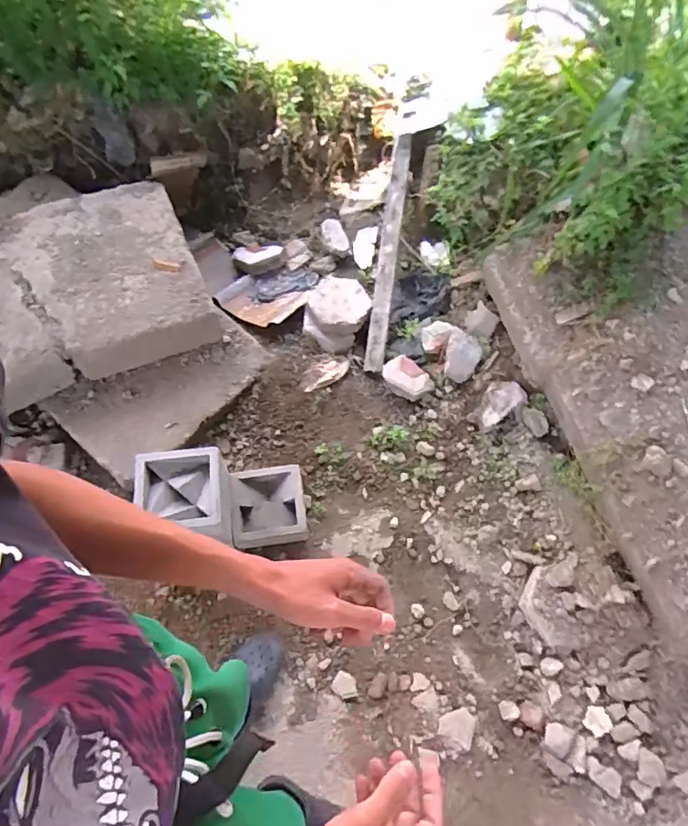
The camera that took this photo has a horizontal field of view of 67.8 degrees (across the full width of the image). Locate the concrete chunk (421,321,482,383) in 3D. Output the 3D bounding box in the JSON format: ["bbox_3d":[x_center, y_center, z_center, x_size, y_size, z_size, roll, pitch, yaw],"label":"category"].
[{"bbox_3d":[0.350,-0.216,1.721,0.217,0.075,0.142,35,66,17],"label":"concrete chunk"}]

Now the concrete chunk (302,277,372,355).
[{"bbox_3d":[-0.015,-0.375,1.766,0.204,0.128,0.281,20,63,10],"label":"concrete chunk"}]

